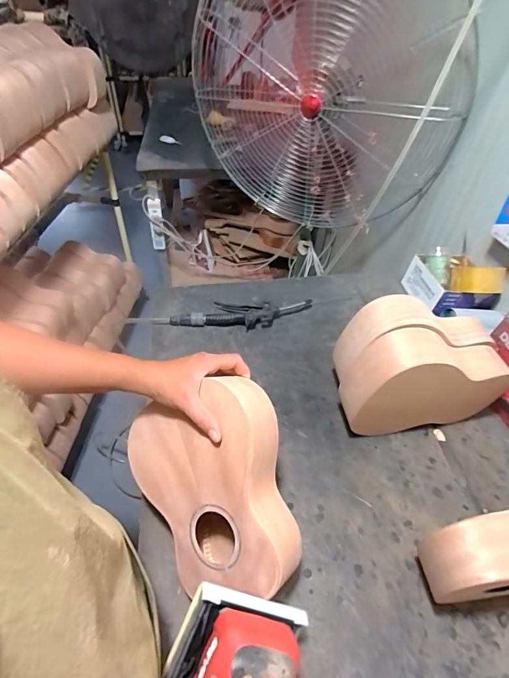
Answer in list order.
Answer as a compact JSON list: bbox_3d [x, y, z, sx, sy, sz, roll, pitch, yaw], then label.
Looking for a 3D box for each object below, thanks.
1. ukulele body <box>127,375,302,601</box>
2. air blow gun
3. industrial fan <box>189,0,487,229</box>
[{"bbox_3d":[-0.055,0.187,0.483,0.200,0.066,0.234,-23,76,22],"label":"ukulele body"},{"bbox_3d":[-0.028,-0.062,0.840,0.318,0.036,0.089,2,47,-1],"label":"air blow gun"},{"bbox_3d":[0.173,-0.654,1.021,0.752,0.689,0.278,19,49,15],"label":"industrial fan"}]

